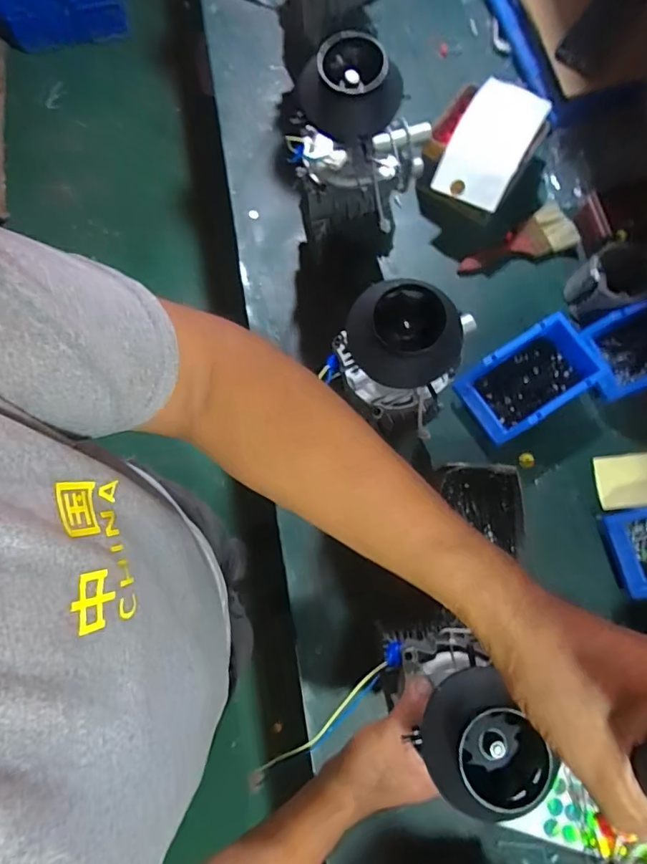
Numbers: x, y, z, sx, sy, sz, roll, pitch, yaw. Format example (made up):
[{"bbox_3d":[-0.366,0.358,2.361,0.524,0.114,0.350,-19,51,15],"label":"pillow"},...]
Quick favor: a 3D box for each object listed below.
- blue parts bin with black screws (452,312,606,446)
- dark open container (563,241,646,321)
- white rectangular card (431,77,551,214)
[{"bbox_3d":[0.307,-0.078,0.713,0.194,0.075,0.121,-32,80,-6],"label":"blue parts bin with black screws"},{"bbox_3d":[0.447,-0.233,0.745,0.111,0.081,0.100,-32,80,-6],"label":"dark open container"},{"bbox_3d":[0.261,-0.452,0.727,0.109,0.045,0.214,28,80,6],"label":"white rectangular card"}]

